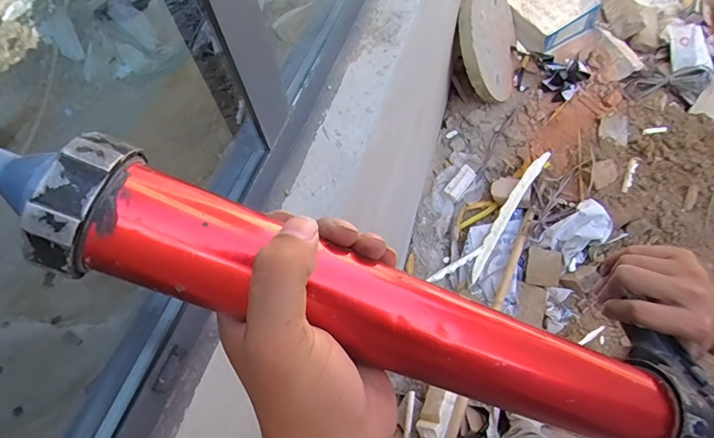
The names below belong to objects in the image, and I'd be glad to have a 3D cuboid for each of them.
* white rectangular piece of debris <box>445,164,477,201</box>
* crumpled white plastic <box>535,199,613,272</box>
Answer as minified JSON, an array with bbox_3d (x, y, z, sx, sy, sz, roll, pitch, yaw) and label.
[{"bbox_3d":[0.438,-0.154,1.711,0.073,0.013,0.176,39,66,8],"label":"white rectangular piece of debris"},{"bbox_3d":[0.810,0.049,1.478,0.165,0.034,0.233,43,108,11],"label":"crumpled white plastic"}]

